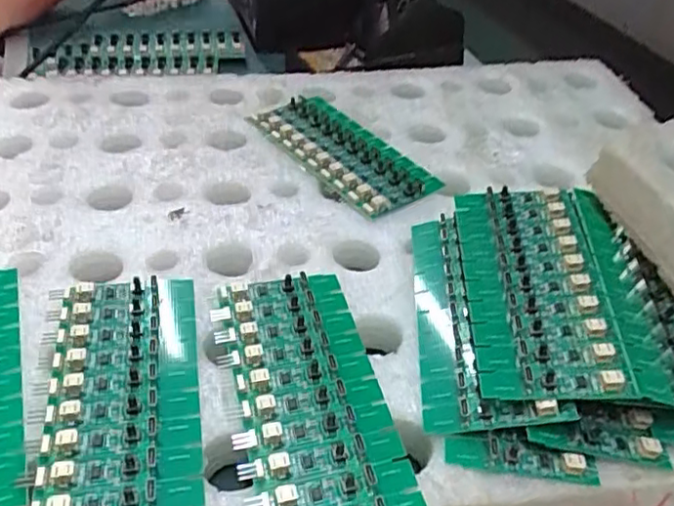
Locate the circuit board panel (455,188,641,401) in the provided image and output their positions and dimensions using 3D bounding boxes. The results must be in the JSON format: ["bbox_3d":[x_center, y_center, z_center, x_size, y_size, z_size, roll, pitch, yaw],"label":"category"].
[{"bbox_3d":[0.095,0.014,0.313,0.061,0.015,0.135,4,40,1],"label":"circuit board panel"}]

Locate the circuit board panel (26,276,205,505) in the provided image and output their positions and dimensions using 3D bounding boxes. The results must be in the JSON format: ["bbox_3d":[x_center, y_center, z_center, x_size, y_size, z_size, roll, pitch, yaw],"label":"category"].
[{"bbox_3d":[-0.093,0.060,0.274,0.066,0.005,0.137,-7,41,-12],"label":"circuit board panel"}]

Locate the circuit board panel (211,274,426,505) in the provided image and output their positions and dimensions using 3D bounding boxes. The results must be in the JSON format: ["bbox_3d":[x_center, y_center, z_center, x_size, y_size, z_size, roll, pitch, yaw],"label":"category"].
[{"bbox_3d":[-0.014,0.061,0.284,0.067,0.009,0.137,-8,42,-13],"label":"circuit board panel"}]

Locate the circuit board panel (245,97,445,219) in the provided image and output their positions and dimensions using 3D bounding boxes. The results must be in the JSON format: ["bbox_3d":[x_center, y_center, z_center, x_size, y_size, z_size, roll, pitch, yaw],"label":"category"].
[{"bbox_3d":[0.004,-0.069,0.432,0.063,0.010,0.135,-24,47,-28],"label":"circuit board panel"}]

